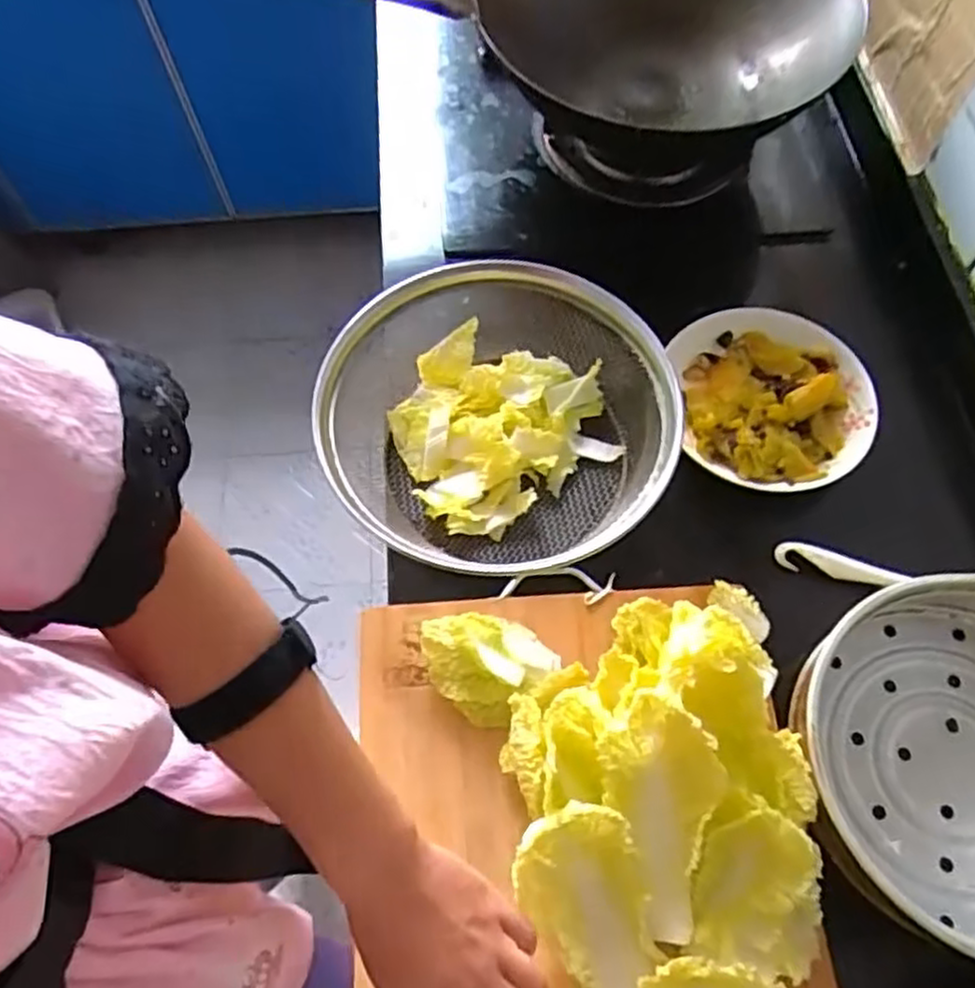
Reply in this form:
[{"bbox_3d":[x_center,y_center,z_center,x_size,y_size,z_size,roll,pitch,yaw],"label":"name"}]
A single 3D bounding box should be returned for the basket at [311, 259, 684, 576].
[{"bbox_3d":[0.010,-0.051,0.585,0.256,0.101,0.255,0,65,0],"label":"basket"}]

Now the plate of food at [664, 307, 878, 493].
[{"bbox_3d":[0.241,-0.084,0.616,0.153,0.038,0.166,0,65,0],"label":"plate of food"}]

